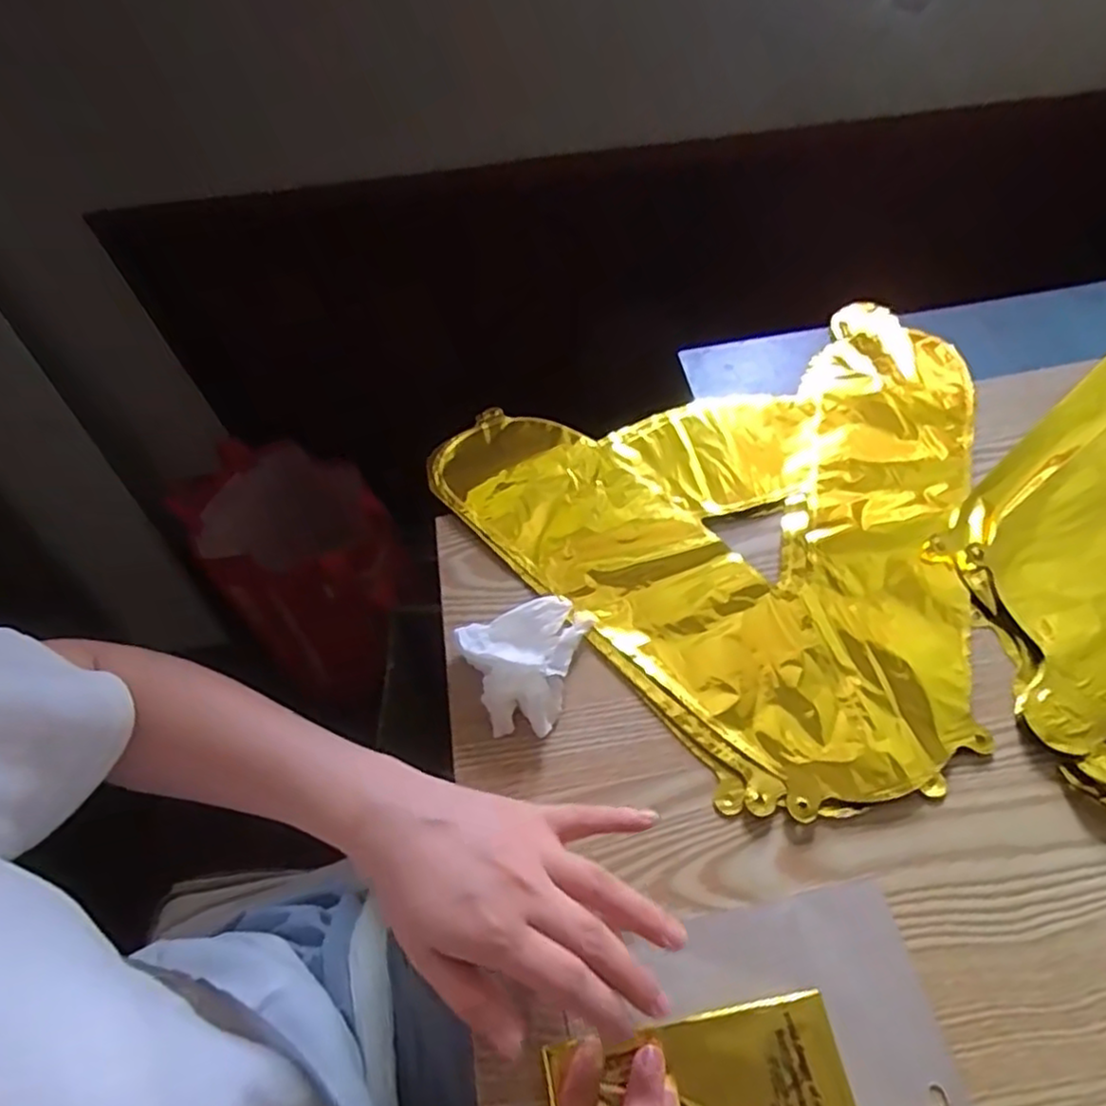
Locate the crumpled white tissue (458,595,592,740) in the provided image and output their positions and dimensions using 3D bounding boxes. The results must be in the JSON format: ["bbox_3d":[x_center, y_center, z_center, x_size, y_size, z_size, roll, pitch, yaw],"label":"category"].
[{"bbox_3d":[-0.008,0.065,0.399,0.076,0.030,0.068,-19,58,-8],"label":"crumpled white tissue"}]

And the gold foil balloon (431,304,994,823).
[{"bbox_3d":[0.160,-0.050,0.476,0.363,0.009,0.355,-35,61,-17],"label":"gold foil balloon"}]

